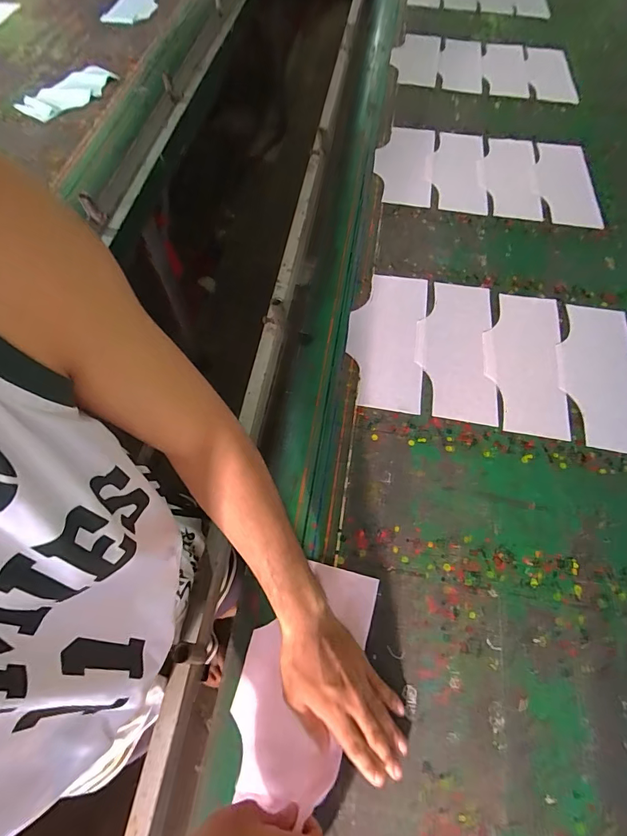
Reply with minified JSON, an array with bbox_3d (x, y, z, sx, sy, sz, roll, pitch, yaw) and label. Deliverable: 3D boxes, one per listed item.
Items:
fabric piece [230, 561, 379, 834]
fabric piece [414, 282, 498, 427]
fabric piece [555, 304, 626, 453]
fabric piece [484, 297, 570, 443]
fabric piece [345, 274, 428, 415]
[{"bbox_3d":[-0.015,0.304,0.480,0.134,0.011,0.249,15,65,8],"label":"fabric piece"},{"bbox_3d":[0.248,-0.126,0.708,0.134,0.011,0.292,9,61,2],"label":"fabric piece"},{"bbox_3d":[0.487,-0.081,0.683,0.132,0.007,0.291,10,63,5],"label":"fabric piece"},{"bbox_3d":[0.363,-0.107,0.691,0.129,0.005,0.293,10,63,5],"label":"fabric piece"},{"bbox_3d":[0.130,-0.146,0.708,0.132,0.006,0.293,10,61,3],"label":"fabric piece"}]

